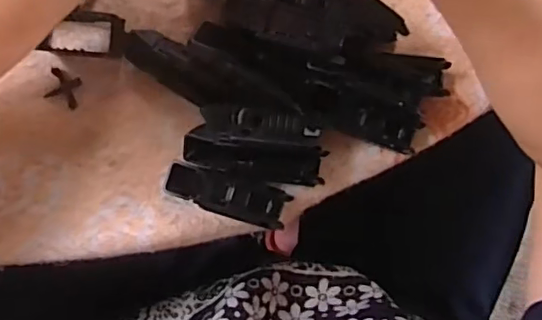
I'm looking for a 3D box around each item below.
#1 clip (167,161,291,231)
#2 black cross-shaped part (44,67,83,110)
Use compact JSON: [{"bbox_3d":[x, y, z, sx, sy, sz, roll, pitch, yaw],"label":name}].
[{"bbox_3d":[-0.023,0.018,0.302,0.066,0.012,0.021,19,88,-8],"label":"clip"},{"bbox_3d":[-0.110,-0.038,0.294,0.016,0.004,0.018,16,89,-8],"label":"black cross-shaped part"}]

